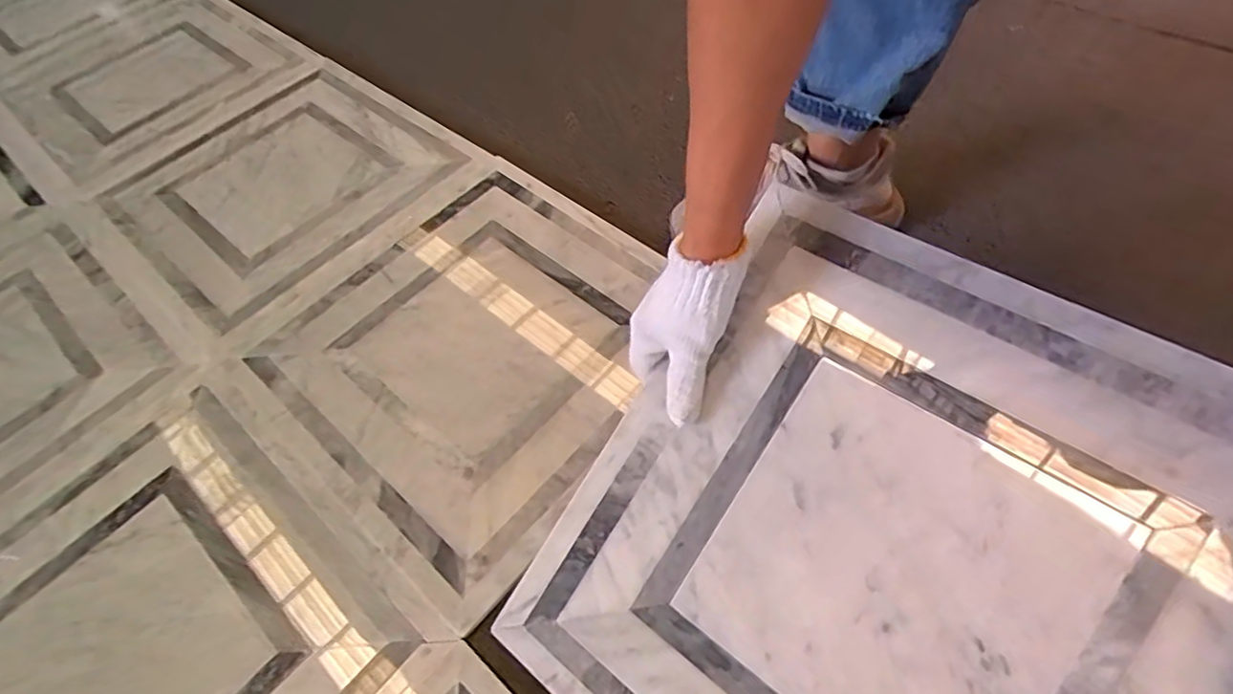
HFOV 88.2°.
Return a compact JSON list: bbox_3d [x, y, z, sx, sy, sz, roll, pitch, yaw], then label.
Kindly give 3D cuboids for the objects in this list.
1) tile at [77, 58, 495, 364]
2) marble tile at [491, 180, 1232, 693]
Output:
[{"bbox_3d":[-0.438,-0.217,0.806,0.383,0.020,0.375,33,65,29],"label":"tile"},{"bbox_3d":[0.164,0.135,0.389,0.385,0.006,0.393,32,89,27],"label":"marble tile"}]

